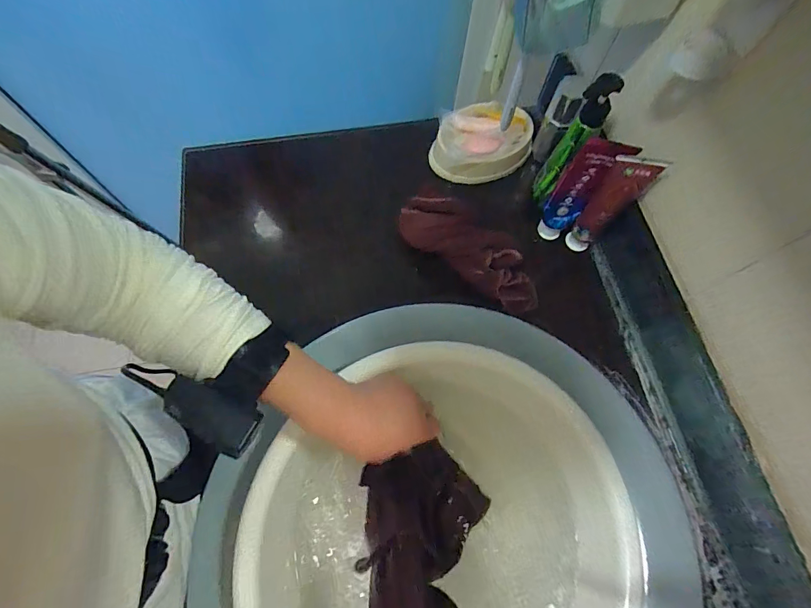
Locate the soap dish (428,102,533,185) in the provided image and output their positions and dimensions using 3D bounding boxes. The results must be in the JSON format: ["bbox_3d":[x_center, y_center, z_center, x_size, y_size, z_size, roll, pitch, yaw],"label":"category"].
[{"bbox_3d":[0.103,-0.234,0.565,0.144,0.060,0.107,-19,70,-9],"label":"soap dish"}]

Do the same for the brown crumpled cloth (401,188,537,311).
[{"bbox_3d":[0.080,-0.065,0.481,0.191,0.052,0.070,32,71,10],"label":"brown crumpled cloth"}]

